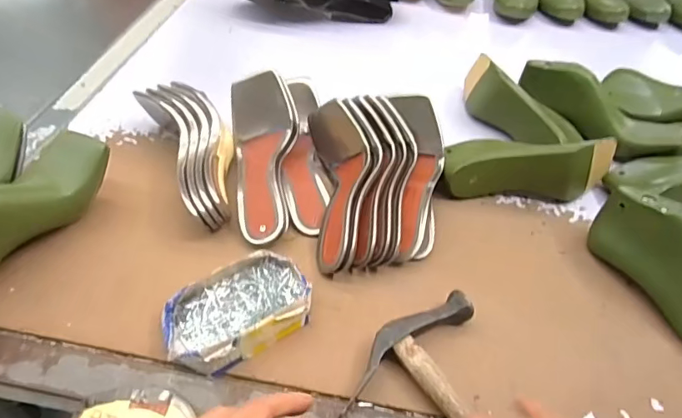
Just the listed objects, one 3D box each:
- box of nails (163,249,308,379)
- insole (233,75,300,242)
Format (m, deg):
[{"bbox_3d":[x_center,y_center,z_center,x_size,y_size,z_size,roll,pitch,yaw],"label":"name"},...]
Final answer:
[{"bbox_3d":[-0.094,0.090,0.434,0.129,0.029,0.085,-26,54,-27],"label":"box of nails"},{"bbox_3d":[-0.089,-0.059,0.551,0.074,0.047,0.213,-1,62,-7],"label":"insole"}]

